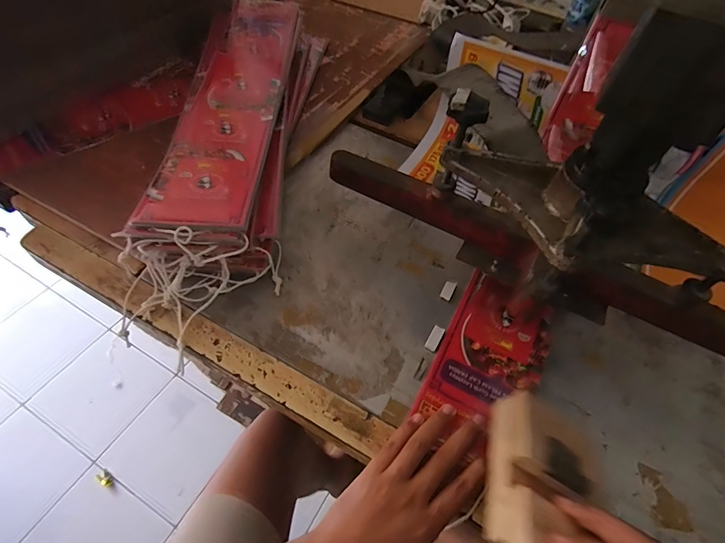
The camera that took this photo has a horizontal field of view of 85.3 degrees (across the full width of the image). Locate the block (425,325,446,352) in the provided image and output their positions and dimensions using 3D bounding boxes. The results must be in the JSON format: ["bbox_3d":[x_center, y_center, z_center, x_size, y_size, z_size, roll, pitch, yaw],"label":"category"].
[{"bbox_3d":[0.078,0.072,0.423,0.012,0.006,0.027,28,57,14],"label":"block"}]

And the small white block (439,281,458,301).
[{"bbox_3d":[0.101,0.022,0.464,0.013,0.005,0.026,25,56,13],"label":"small white block"}]

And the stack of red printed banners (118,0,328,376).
[{"bbox_3d":[-0.171,-0.207,0.548,0.160,0.091,0.628,2,54,-4],"label":"stack of red printed banners"}]

